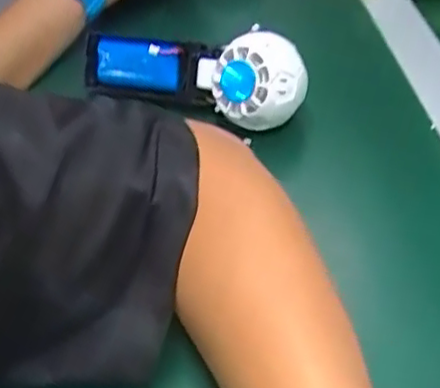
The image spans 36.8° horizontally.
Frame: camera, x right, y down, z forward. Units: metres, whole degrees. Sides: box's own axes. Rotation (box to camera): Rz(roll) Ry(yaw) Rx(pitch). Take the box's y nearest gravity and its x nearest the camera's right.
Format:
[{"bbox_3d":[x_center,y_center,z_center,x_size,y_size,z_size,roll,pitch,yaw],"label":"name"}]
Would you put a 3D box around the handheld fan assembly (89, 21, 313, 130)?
[{"bbox_3d":[-0.022,-0.088,0.484,0.175,0.066,0.046,23,49,28],"label":"handheld fan assembly"}]

